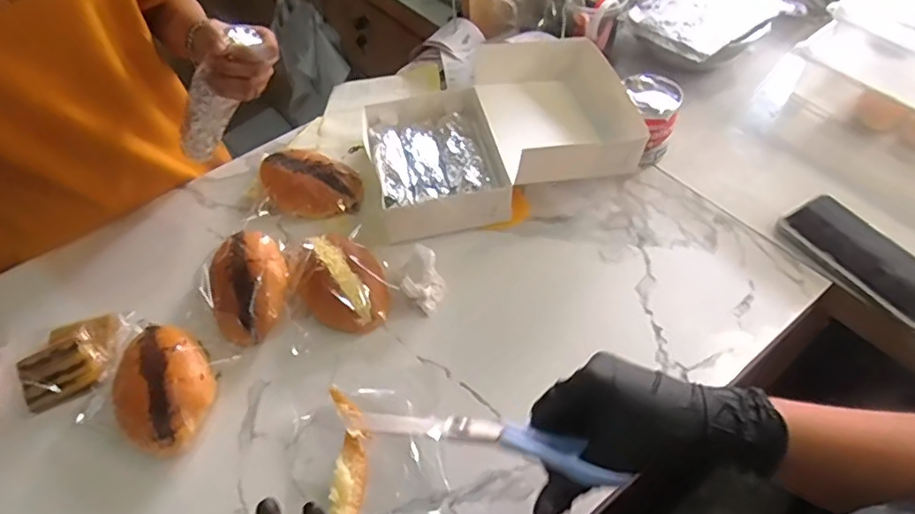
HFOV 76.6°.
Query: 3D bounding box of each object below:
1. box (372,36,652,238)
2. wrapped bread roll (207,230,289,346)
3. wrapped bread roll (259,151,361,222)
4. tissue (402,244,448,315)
[{"bbox_3d":[0.043,-0.151,0.699,0.311,0.103,0.226,-11,51,-4],"label":"box"},{"bbox_3d":[-0.221,0.028,0.611,0.084,0.041,0.129,-15,51,-7],"label":"wrapped bread roll"},{"bbox_3d":[-0.180,-0.089,0.707,0.140,0.039,0.082,22,56,21],"label":"wrapped bread roll"},{"bbox_3d":[-0.036,0.022,0.603,0.043,0.041,0.050,11,53,14],"label":"tissue"}]

